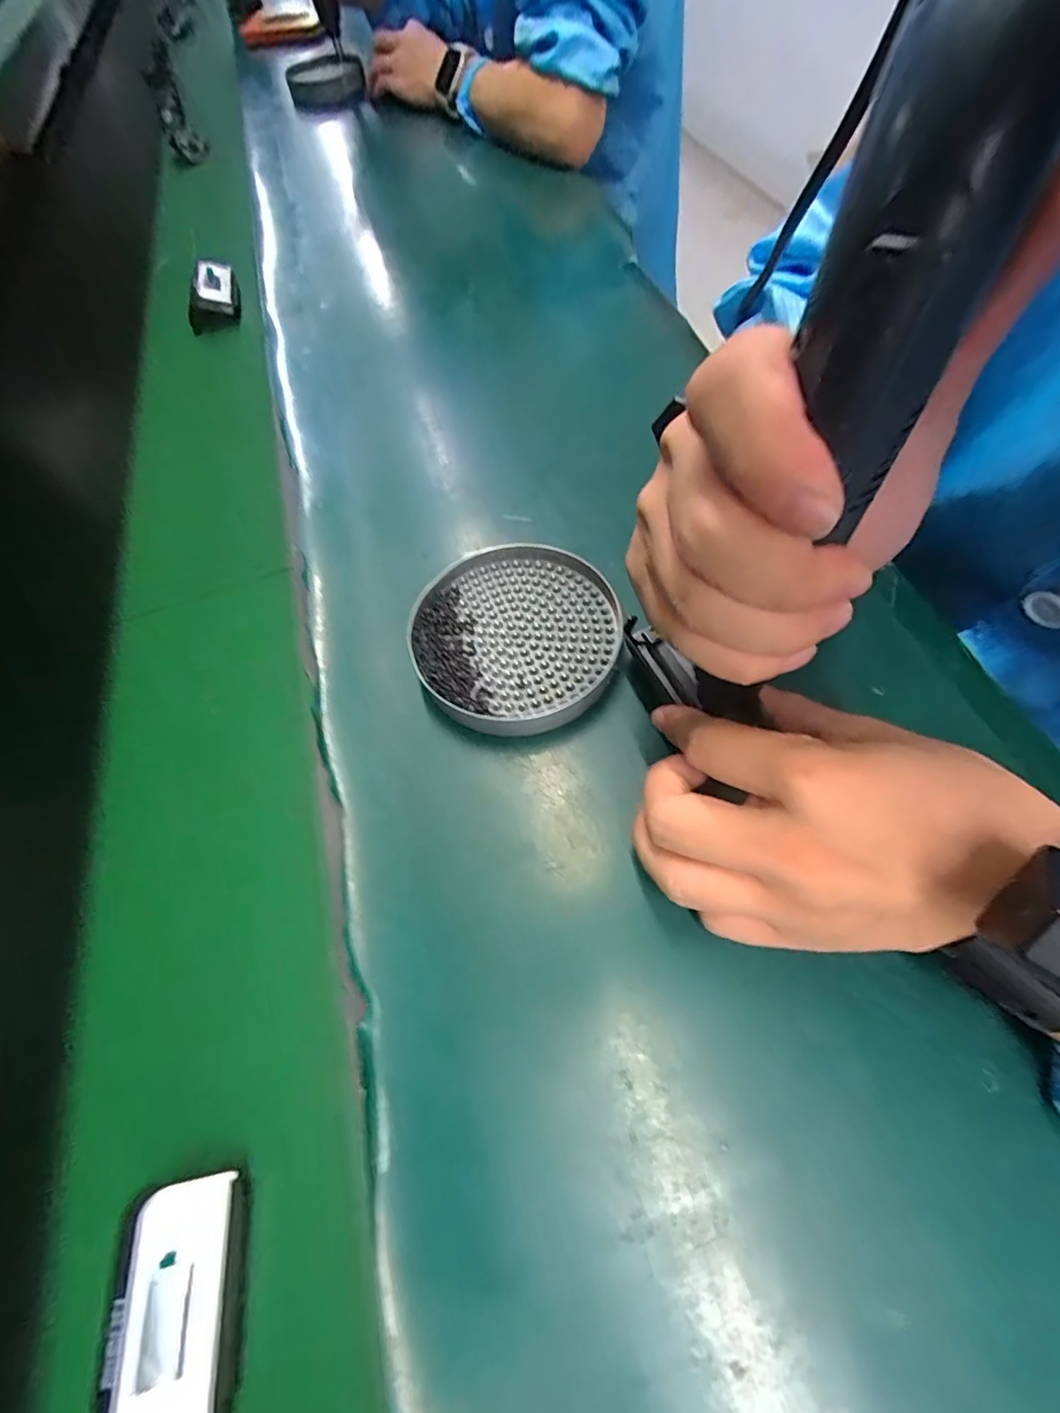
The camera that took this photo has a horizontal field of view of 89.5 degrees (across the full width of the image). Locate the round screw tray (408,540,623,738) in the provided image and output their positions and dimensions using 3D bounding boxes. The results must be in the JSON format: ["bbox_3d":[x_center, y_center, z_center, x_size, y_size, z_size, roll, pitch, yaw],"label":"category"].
[{"bbox_3d":[-0.007,-0.041,0.298,0.110,0.018,0.118,-2,61,3],"label":"round screw tray"}]

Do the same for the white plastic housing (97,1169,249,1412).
[{"bbox_3d":[-0.121,0.209,0.184,0.039,0.020,0.073,7,58,-25],"label":"white plastic housing"}]

